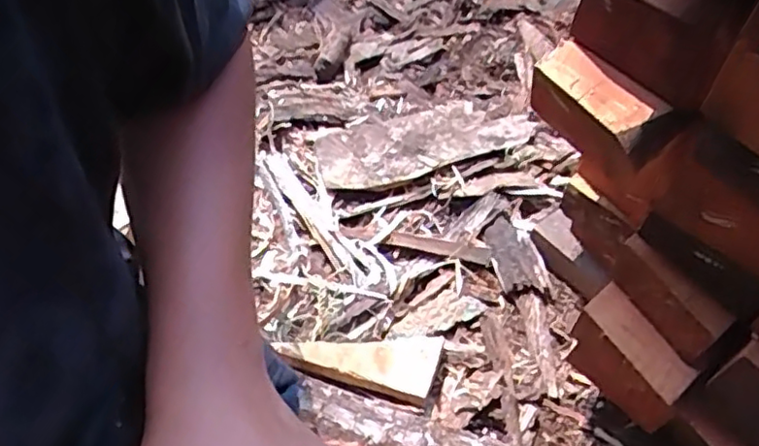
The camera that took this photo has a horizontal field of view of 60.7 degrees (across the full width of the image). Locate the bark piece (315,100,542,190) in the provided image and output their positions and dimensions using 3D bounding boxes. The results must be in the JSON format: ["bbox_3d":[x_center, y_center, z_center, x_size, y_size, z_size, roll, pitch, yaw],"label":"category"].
[{"bbox_3d":[0.068,-0.148,1.113,0.356,0.019,0.187,-12,47,1],"label":"bark piece"}]

